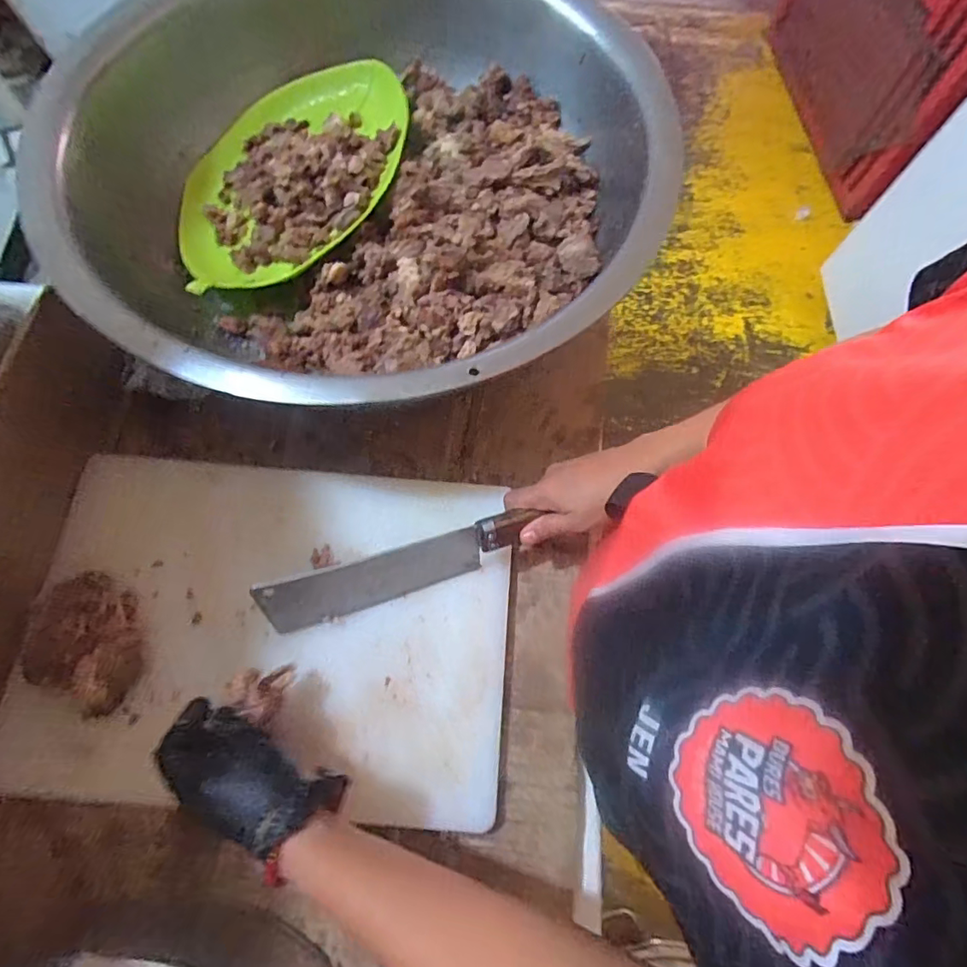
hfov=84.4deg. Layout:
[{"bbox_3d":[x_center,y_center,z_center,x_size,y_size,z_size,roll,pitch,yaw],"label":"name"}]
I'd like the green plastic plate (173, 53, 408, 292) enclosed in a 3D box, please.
[{"bbox_3d":[-0.240,-0.385,0.657,0.266,0.059,0.368,4,64,14],"label":"green plastic plate"}]

